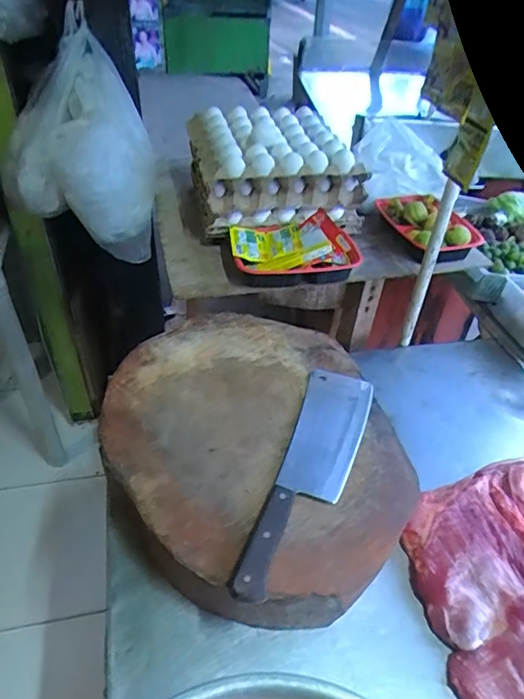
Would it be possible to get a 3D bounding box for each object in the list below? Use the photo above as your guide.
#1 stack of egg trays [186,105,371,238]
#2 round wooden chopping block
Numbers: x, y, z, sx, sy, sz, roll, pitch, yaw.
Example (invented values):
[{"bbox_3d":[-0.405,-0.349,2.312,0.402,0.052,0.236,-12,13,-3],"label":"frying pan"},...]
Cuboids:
[{"bbox_3d":[0.018,-0.354,1.004,0.288,0.134,0.269,-7,43,-10],"label":"stack of egg trays"},{"bbox_3d":[-0.018,0.141,0.737,0.384,0.108,0.466,-10,43,-14],"label":"round wooden chopping block"}]

